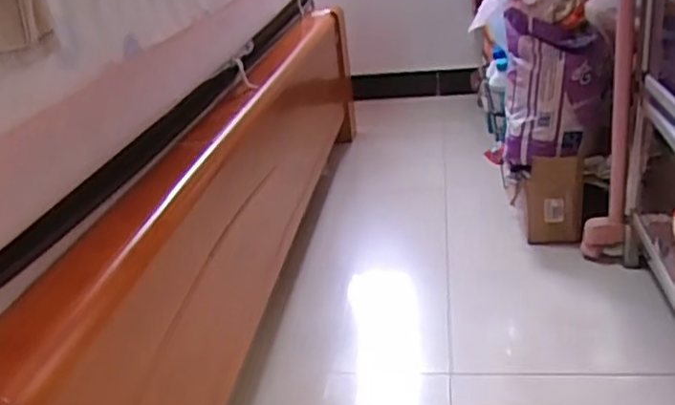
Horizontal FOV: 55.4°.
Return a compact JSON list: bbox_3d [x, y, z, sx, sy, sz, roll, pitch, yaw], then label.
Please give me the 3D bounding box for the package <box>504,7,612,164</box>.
[{"bbox_3d":[0.481,-0.251,1.413,0.222,0.306,0.117,3,27,20],"label":"package"}]

